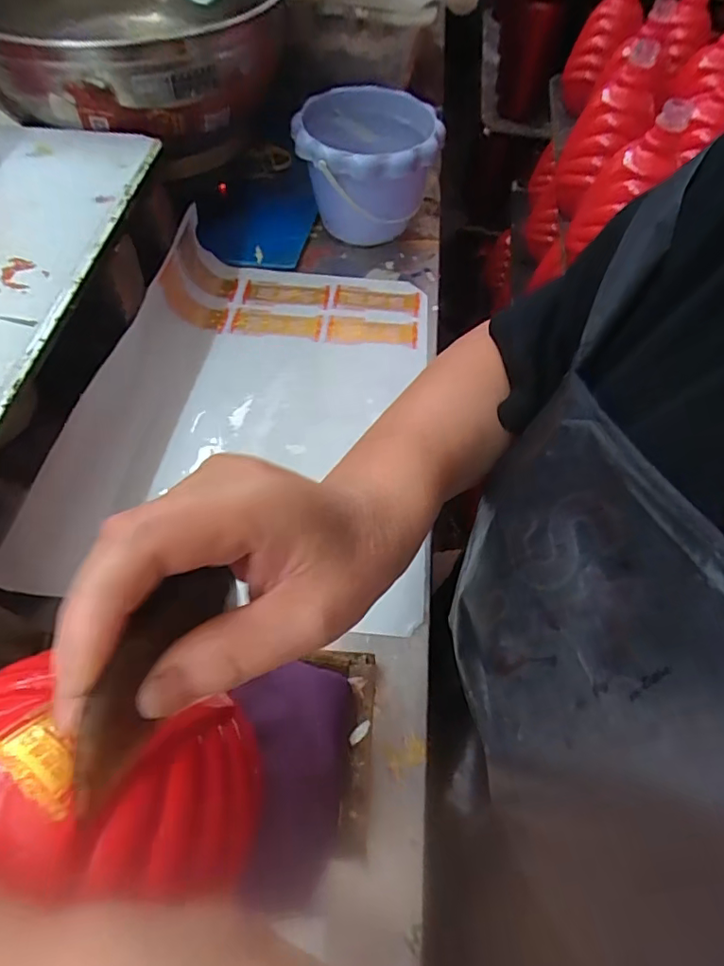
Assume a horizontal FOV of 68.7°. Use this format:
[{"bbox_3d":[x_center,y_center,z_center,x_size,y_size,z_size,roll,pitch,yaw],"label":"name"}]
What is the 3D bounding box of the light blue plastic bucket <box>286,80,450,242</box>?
[{"bbox_3d":[0.002,-0.368,0.625,0.158,0.111,0.178,-4,58,-8],"label":"light blue plastic bucket"}]

